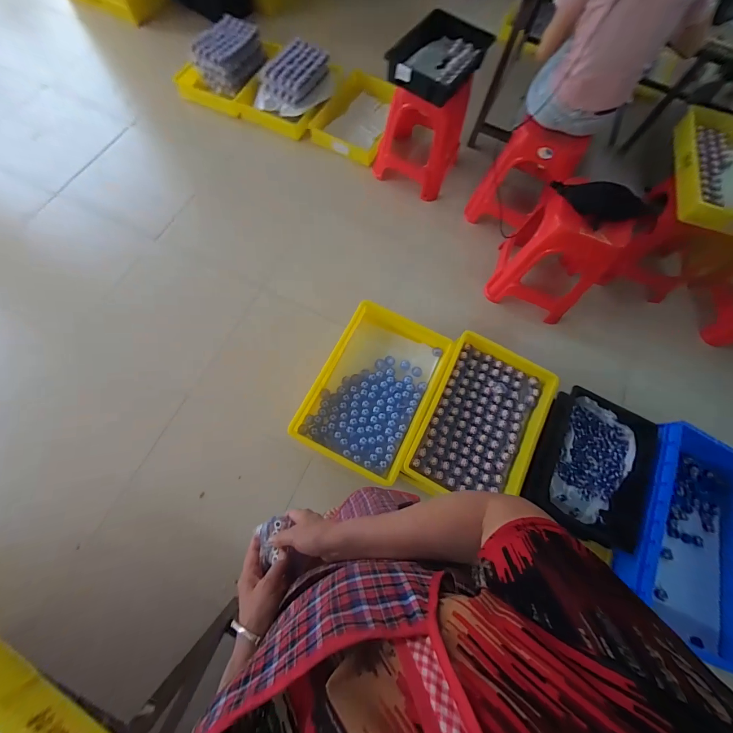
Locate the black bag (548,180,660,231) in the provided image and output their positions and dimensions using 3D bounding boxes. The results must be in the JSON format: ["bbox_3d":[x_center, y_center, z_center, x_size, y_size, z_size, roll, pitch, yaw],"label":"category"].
[{"bbox_3d":[0.898,-0.616,1.203,0.376,0.111,0.096,23,73,8],"label":"black bag"}]

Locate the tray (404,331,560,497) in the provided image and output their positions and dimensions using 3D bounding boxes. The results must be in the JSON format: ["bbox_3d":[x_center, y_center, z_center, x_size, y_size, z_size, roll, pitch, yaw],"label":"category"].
[{"bbox_3d":[0.445,0.191,1.185,0.410,0.097,0.601,24,73,8],"label":"tray"}]

